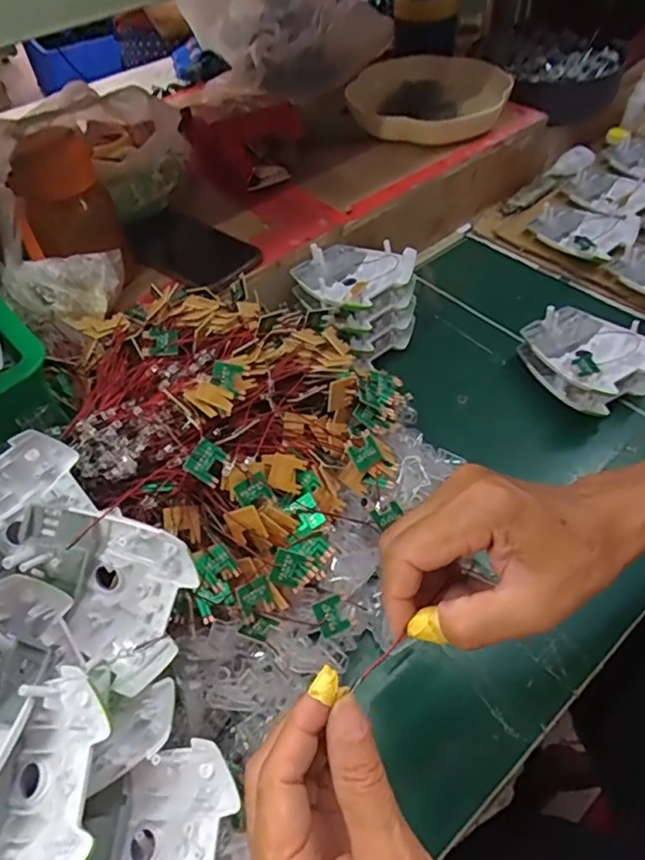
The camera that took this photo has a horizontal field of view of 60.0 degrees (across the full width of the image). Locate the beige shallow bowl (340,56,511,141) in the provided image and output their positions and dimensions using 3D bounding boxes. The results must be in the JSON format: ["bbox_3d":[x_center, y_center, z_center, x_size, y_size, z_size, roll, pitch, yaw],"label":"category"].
[{"bbox_3d":[0.129,-0.418,0.700,0.179,0.049,0.165,-1,52,2],"label":"beige shallow bowl"}]

